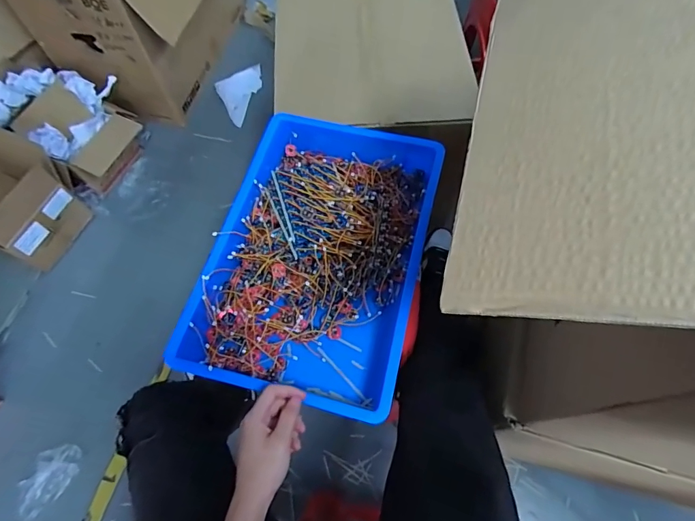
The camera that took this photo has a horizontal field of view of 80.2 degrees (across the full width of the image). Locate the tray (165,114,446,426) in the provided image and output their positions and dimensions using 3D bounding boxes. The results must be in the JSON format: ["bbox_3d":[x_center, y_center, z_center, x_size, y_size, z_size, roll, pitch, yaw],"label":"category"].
[{"bbox_3d":[-0.035,-0.019,0.634,0.293,0.086,0.457,13,65,8],"label":"tray"}]

